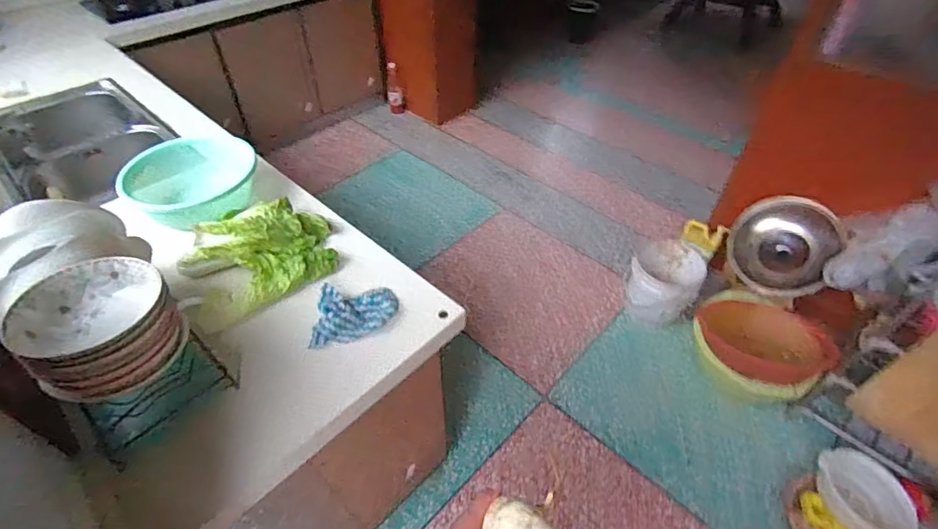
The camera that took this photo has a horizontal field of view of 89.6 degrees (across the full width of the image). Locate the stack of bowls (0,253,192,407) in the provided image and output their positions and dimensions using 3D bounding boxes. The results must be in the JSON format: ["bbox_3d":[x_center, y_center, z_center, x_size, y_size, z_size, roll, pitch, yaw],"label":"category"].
[{"bbox_3d":[-0.516,0.087,0.671,0.180,0.101,0.180,-35,55,-30],"label":"stack of bowls"}]

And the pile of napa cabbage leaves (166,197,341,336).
[{"bbox_3d":[-0.430,-0.021,0.955,0.300,0.080,0.254,-25,51,-23],"label":"pile of napa cabbage leaves"}]

